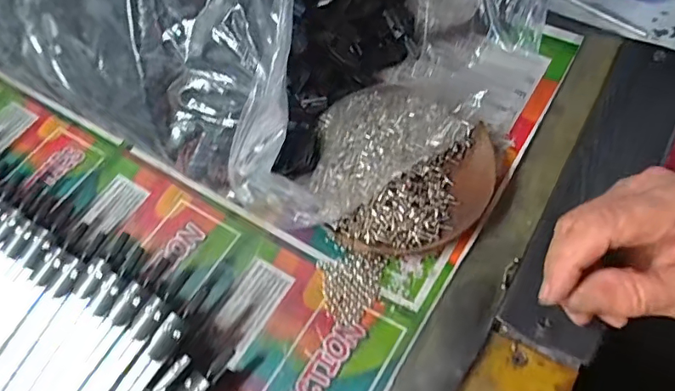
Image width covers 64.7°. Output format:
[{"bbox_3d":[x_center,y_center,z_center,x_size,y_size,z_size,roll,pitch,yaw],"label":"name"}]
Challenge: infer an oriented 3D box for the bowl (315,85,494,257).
[{"bbox_3d":[0.040,-0.019,0.316,0.103,0.031,0.112,-2,61,3],"label":"bowl"}]

